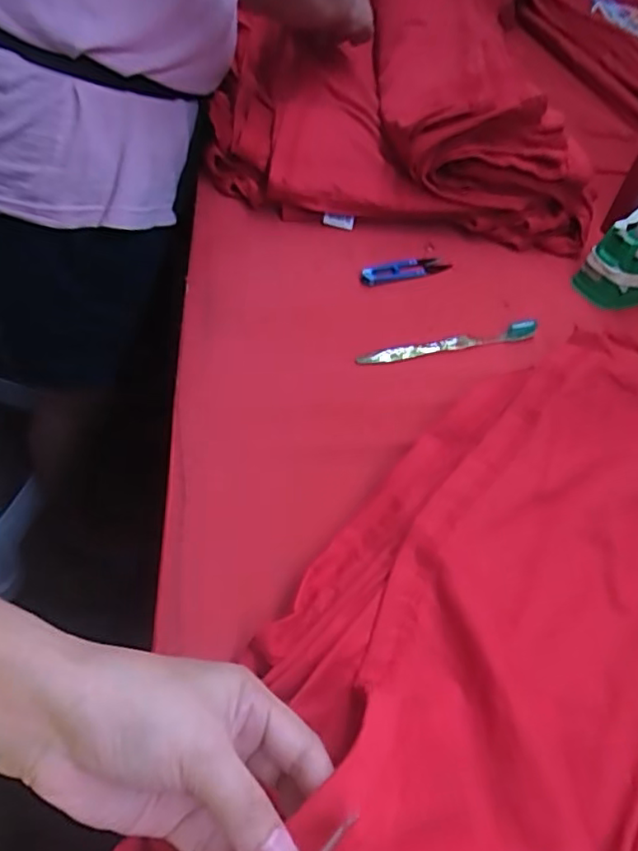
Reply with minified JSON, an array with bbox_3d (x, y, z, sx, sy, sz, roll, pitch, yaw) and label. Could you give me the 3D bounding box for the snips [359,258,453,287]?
[{"bbox_3d":[0.089,-0.164,0.646,0.100,0.009,0.023,-16,55,-18],"label":"snips"}]

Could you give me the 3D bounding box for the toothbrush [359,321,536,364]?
[{"bbox_3d":[0.122,-0.078,0.576,0.177,0.015,0.016,-10,53,-13],"label":"toothbrush"}]

